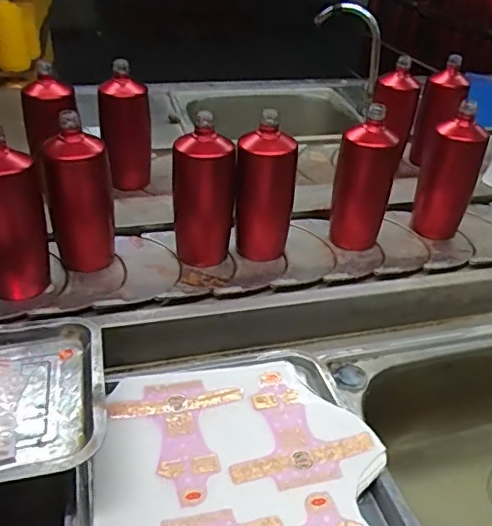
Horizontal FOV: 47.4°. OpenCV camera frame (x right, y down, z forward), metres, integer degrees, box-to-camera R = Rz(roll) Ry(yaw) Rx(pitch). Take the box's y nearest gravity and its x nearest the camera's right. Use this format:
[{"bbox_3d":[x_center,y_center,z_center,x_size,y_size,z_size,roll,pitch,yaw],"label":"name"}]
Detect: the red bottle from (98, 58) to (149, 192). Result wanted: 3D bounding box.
[{"bbox_3d":[-0.201,-0.215,0.923,0.080,0.191,0.065,-2,37,-11],"label":"red bottle"}]

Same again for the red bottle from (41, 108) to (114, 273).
[{"bbox_3d":[-0.211,-0.083,0.725,0.074,0.194,0.067,-5,37,-15],"label":"red bottle"}]

